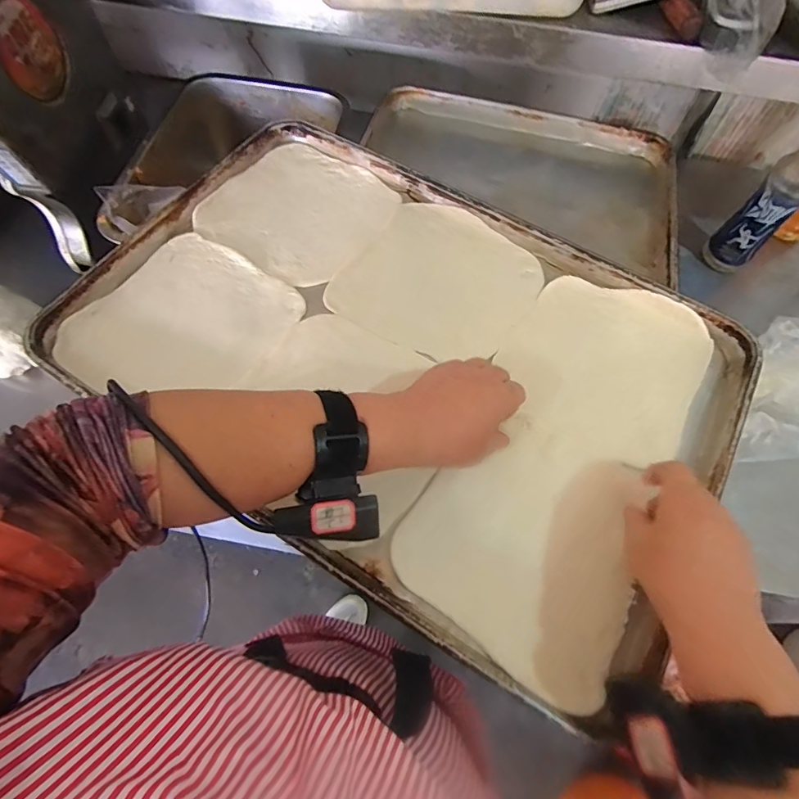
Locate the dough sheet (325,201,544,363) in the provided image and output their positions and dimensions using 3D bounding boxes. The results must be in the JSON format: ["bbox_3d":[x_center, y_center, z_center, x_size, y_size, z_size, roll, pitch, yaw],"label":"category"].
[{"bbox_3d":[0.043,-0.126,0.491,0.183,0.009,0.186,32,67,12],"label":"dough sheet"}]

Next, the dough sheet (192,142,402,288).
[{"bbox_3d":[-0.116,-0.220,0.535,0.188,0.016,0.187,29,66,11],"label":"dough sheet"}]

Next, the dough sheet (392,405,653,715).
[{"bbox_3d":[0.111,0.110,0.379,0.179,0.013,0.191,34,67,13],"label":"dough sheet"}]

